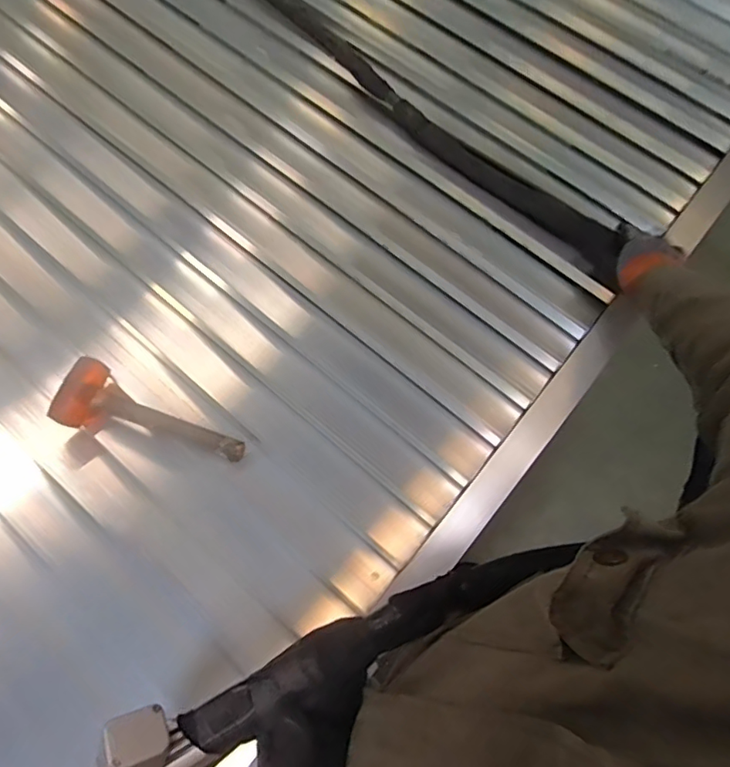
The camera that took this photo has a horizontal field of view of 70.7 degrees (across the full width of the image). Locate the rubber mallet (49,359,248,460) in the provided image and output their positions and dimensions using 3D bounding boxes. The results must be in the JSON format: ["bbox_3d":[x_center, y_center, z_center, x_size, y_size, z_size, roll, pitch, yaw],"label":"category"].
[{"bbox_3d":[-0.313,0.055,0.753,0.276,0.047,0.101,21,74,6],"label":"rubber mallet"}]

